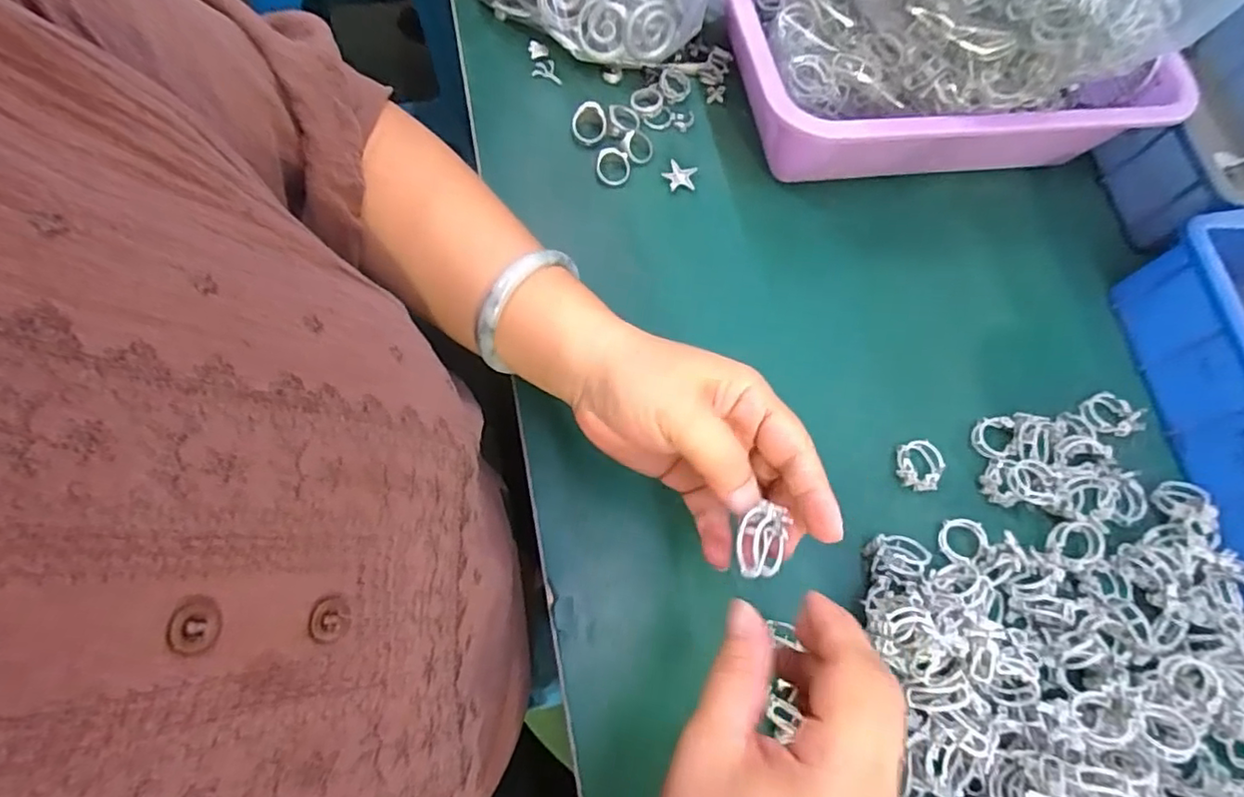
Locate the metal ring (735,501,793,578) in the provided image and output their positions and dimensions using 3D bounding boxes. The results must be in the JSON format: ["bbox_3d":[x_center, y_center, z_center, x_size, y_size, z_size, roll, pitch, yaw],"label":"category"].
[{"bbox_3d":[0.058,0.059,0.249,0.022,0.023,0.030,16,70,4],"label":"metal ring"}]

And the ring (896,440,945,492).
[{"bbox_3d":[0.177,0.040,0.361,0.024,0.013,0.030,27,70,4],"label":"ring"}]

